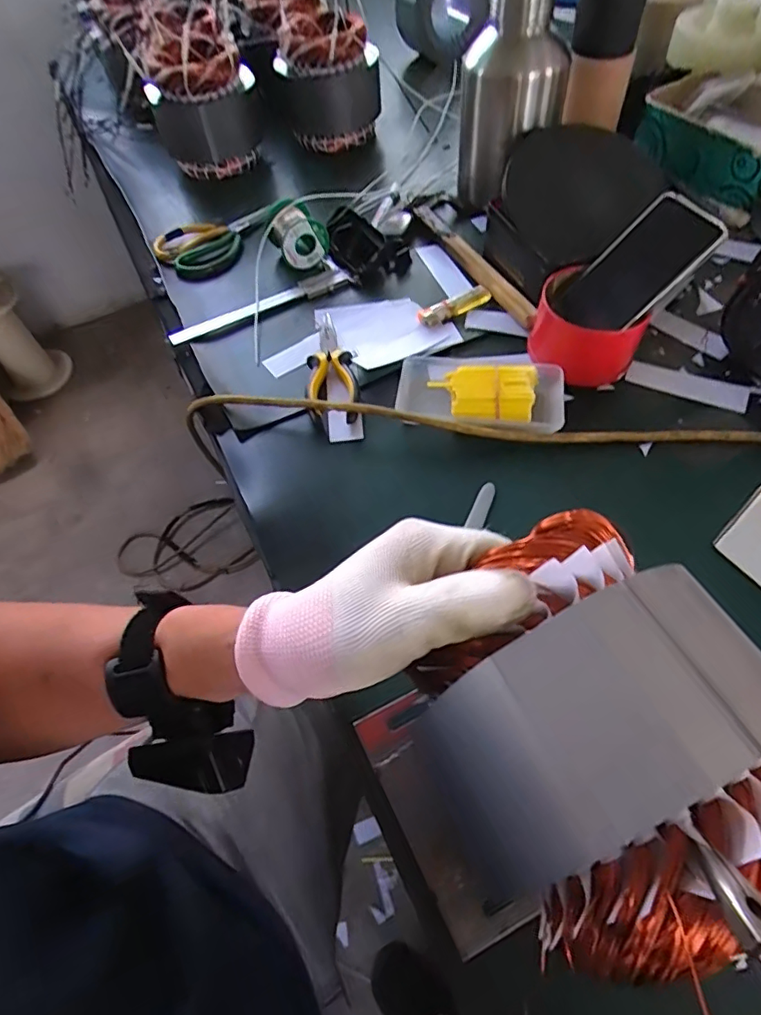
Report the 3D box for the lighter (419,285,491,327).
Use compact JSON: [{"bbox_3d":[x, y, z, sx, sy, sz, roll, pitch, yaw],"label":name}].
[{"bbox_3d":[0.082,-0.223,0.611,0.090,0.011,0.027,-32,60,-15],"label":"lighter"}]

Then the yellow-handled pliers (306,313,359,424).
[{"bbox_3d":[-0.052,-0.148,0.568,0.049,0.031,0.162,-7,57,0],"label":"yellow-handled pliers"}]

